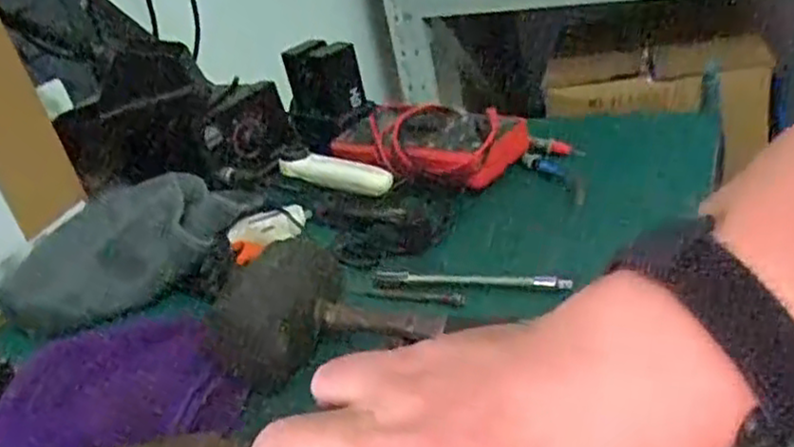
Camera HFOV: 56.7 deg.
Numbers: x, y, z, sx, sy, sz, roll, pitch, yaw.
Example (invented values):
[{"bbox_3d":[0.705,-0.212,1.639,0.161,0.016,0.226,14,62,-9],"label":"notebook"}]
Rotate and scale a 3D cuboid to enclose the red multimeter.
[{"bbox_3d":[0.015,-0.080,0.678,0.198,0.044,0.102,13,38,38],"label":"red multimeter"}]

